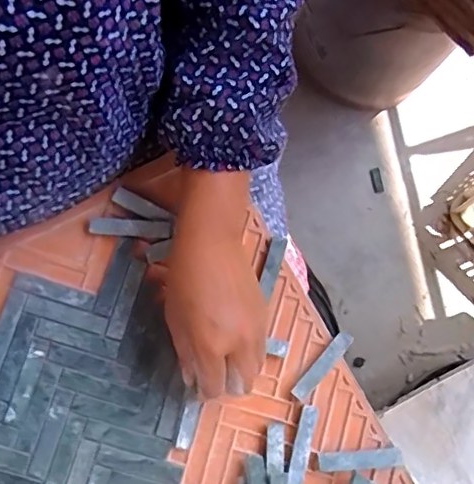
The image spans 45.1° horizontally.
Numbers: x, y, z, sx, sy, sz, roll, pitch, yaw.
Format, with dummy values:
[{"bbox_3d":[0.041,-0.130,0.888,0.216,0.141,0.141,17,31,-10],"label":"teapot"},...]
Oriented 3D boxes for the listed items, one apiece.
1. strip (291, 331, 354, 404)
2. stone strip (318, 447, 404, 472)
[{"bbox_3d":[0.067,0.097,0.445,0.013,0.010,0.064,42,77,6],"label":"strip"},{"bbox_3d":[0.093,0.163,0.429,0.064,0.008,0.014,-3,77,-5],"label":"stone strip"}]

